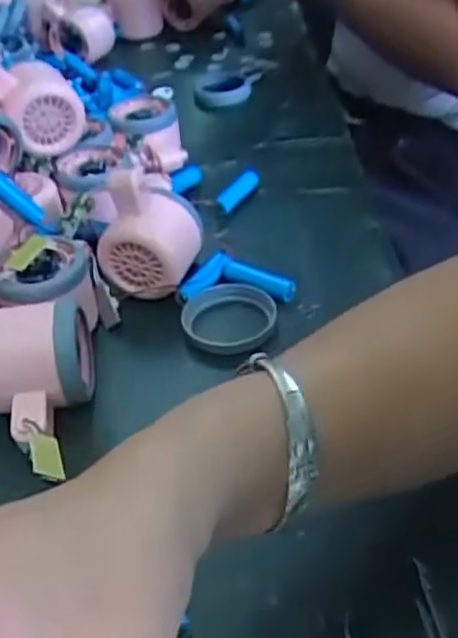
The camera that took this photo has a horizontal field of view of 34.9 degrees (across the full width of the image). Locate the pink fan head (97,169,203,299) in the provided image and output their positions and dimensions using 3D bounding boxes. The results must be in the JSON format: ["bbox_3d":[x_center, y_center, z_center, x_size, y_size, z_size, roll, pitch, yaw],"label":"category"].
[{"bbox_3d":[-0.051,-0.055,0.478,0.055,0.081,0.059,10,41,18],"label":"pink fan head"}]

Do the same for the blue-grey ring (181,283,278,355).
[{"bbox_3d":[0.000,0.001,0.456,0.058,0.015,0.064,-13,40,-9],"label":"blue-grey ring"}]

